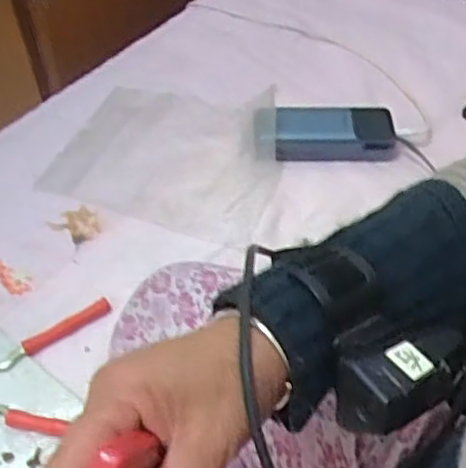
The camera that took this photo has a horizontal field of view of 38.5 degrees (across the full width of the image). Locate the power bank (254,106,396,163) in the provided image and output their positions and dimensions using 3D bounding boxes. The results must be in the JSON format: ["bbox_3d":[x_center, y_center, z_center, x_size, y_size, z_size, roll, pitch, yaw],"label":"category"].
[{"bbox_3d":[0.103,-0.115,0.752,0.156,0.036,0.063,-3,51,-1],"label":"power bank"}]

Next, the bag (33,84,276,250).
[{"bbox_3d":[-0.069,-0.093,0.746,0.233,0.040,0.204,14,53,13],"label":"bag"}]

